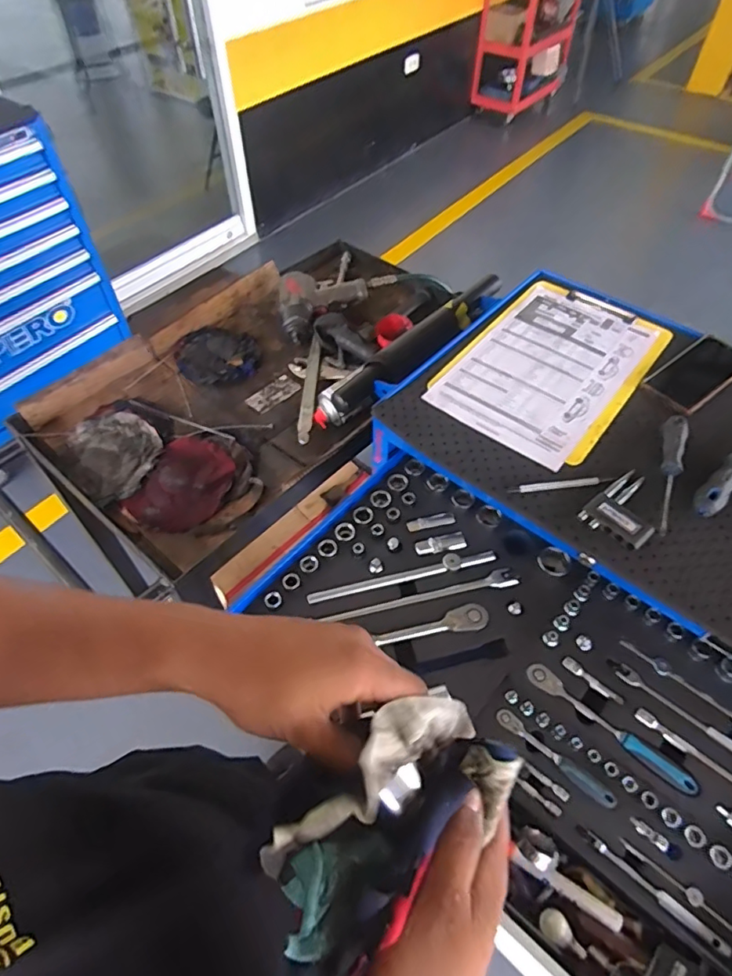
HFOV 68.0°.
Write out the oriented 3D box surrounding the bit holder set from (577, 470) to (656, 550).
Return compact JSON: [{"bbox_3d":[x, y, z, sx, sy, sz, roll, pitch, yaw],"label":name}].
[{"bbox_3d":[0.316,0.026,0.652,0.106,0.012,0.073,-34,60,-24],"label":"bit holder set"}]

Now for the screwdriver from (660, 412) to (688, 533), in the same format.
[{"bbox_3d":[0.386,-0.021,0.678,0.027,0.028,0.180,15,53,11],"label":"screwdriver"}]

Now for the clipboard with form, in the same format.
[{"bbox_3d":[0.281,-0.188,0.818,0.238,0.020,0.365,33,59,23],"label":"clipboard with form"}]

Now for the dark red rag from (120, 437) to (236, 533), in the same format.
[{"bbox_3d":[-0.286,-0.007,0.859,0.127,0.029,0.174,16,54,12],"label":"dark red rag"}]

